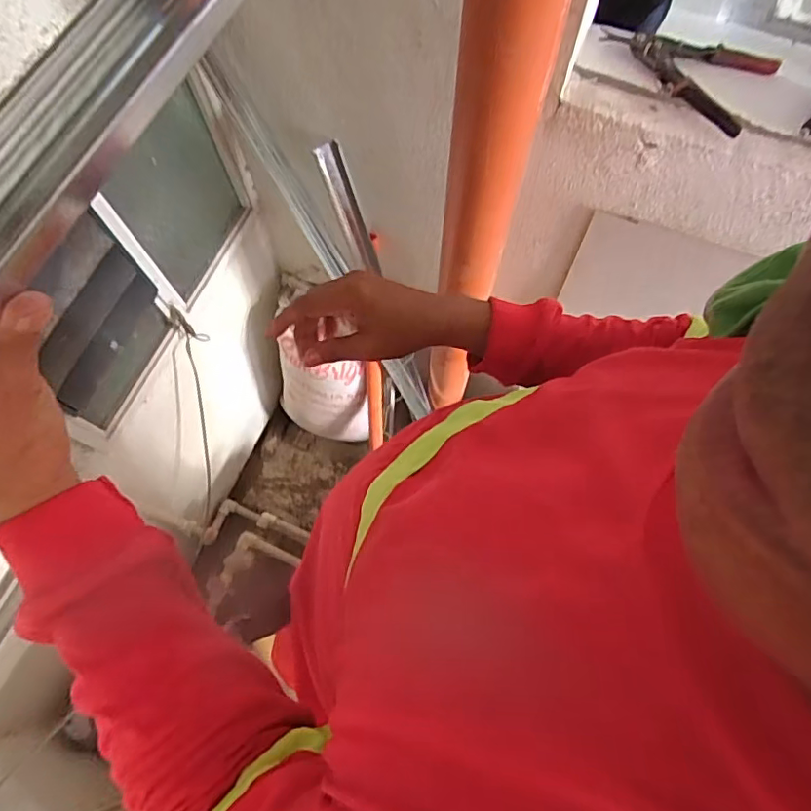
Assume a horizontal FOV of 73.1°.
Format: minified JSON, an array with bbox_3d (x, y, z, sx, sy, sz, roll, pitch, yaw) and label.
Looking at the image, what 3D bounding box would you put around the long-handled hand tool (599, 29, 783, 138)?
[{"bbox_3d":[0.377,-0.464,0.736,0.215,0.035,0.157,36,74,13],"label":"long-handled hand tool"}]

